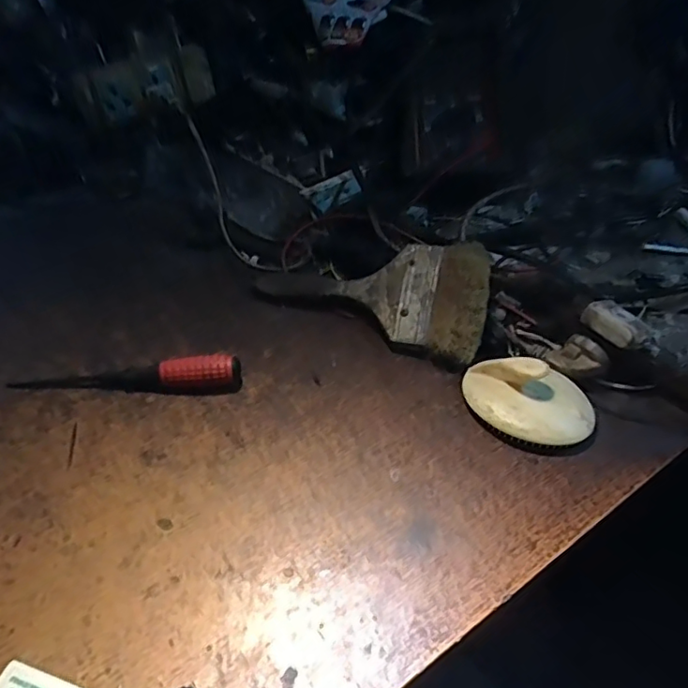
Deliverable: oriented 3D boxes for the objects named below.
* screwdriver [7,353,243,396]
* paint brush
[{"bbox_3d":[-0.161,0.025,0.435,0.166,0.019,0.020,-3,42,-2],"label":"screwdriver"},{"bbox_3d":[0.030,-0.058,0.499,0.196,0.015,0.095,20,78,27],"label":"paint brush"}]

